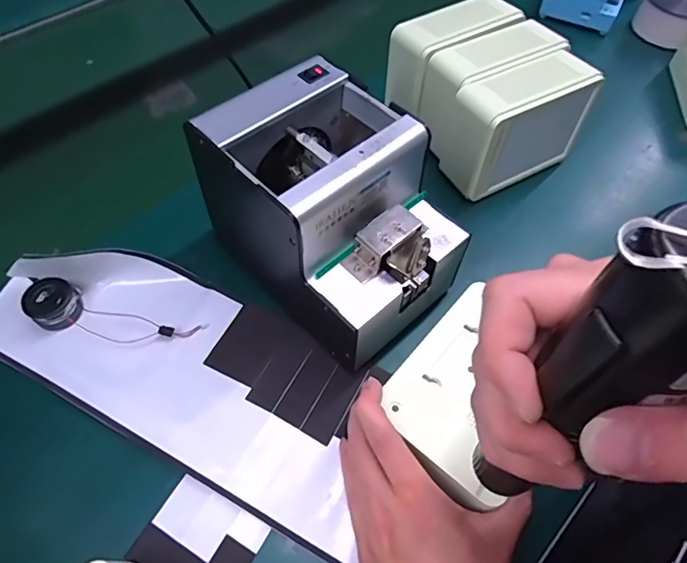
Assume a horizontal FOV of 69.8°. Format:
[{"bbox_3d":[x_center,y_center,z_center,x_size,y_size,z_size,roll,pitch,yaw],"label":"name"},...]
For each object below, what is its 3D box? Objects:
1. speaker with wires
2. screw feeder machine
[{"bbox_3d":[-0.191,0.030,0.405,0.141,0.022,0.040,13,57,8],"label":"speaker with wires"},{"bbox_3d":[-0.005,-0.051,0.390,0.127,0.145,0.169,-38,64,-22],"label":"screw feeder machine"}]

